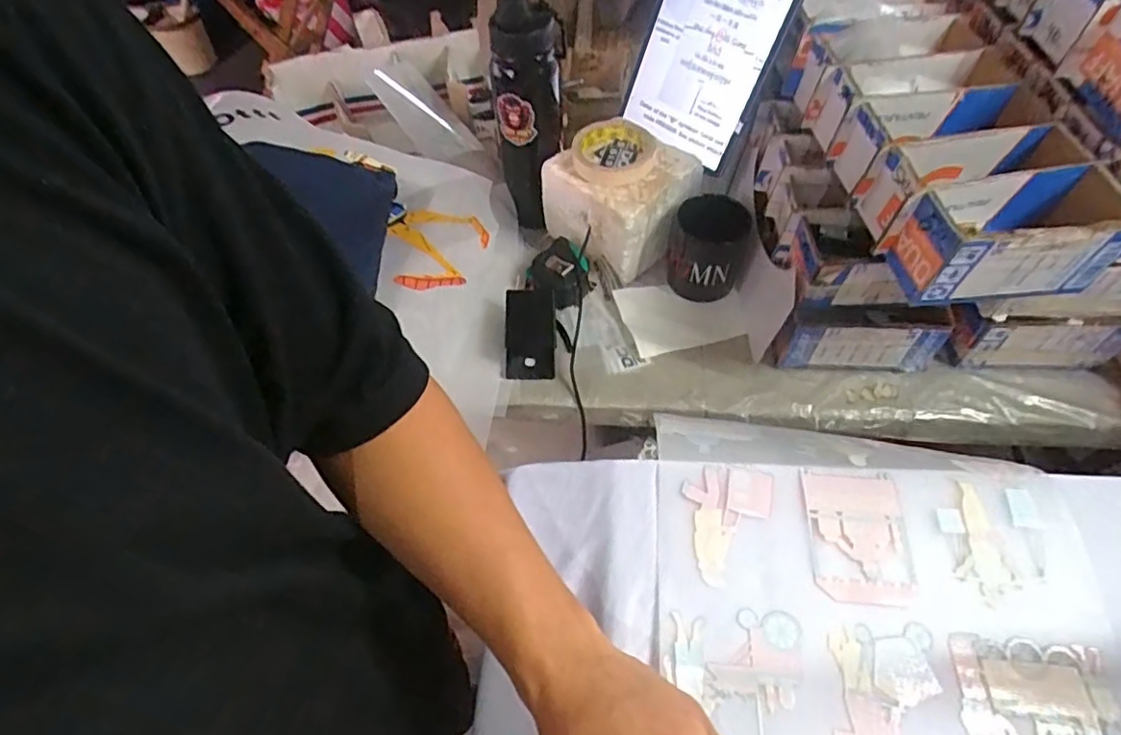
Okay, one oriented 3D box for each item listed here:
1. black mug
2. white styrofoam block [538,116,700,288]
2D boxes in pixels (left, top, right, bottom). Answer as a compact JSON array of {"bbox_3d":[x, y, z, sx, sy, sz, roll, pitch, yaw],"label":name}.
[{"bbox_3d":[0.170,-0.141,0.704,0.086,0.094,0.081,13,57,10],"label":"black mug"},{"bbox_3d":[0.076,-0.207,0.748,0.140,0.117,0.154,-40,63,-23],"label":"white styrofoam block"}]

